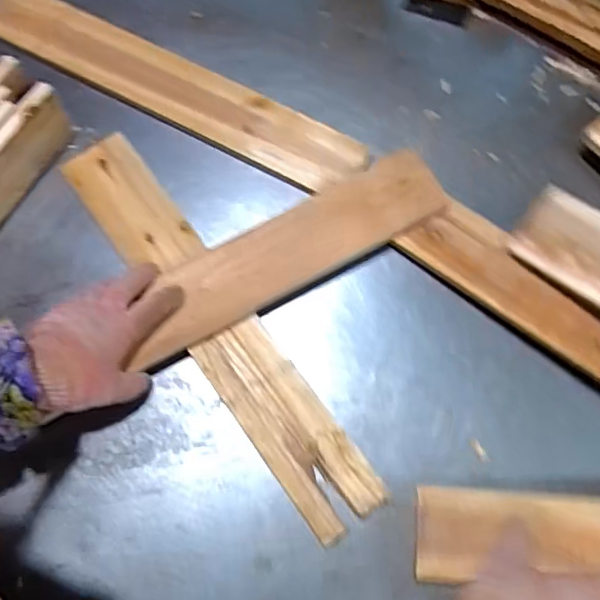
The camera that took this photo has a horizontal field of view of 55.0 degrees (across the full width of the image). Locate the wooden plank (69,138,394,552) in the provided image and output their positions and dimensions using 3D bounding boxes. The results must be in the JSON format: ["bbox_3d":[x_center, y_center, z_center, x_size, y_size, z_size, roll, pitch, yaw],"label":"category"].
[{"bbox_3d":[-0.091,0.021,0.596,0.075,0.027,0.480,-35,77,-10],"label":"wooden plank"}]

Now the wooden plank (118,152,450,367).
[{"bbox_3d":[-0.013,-0.050,0.595,0.343,0.022,0.080,-28,81,-8],"label":"wooden plank"}]

